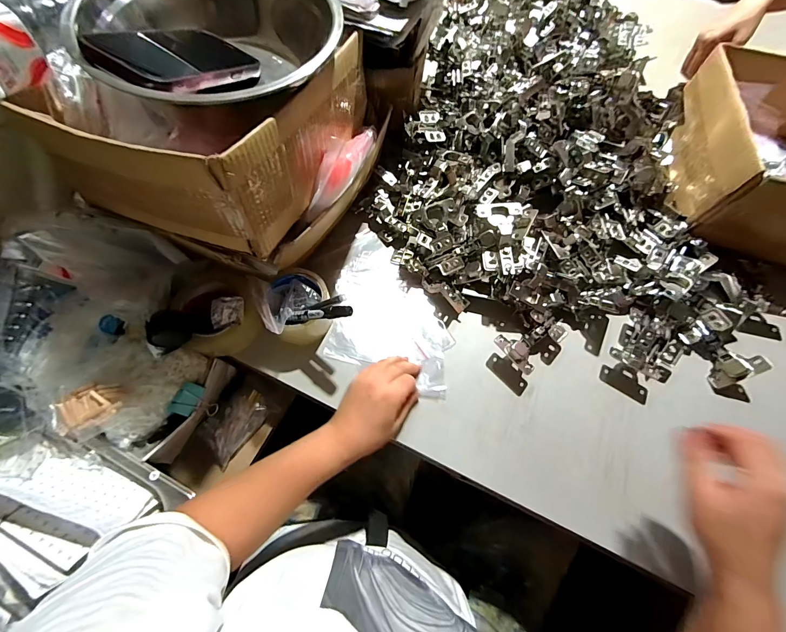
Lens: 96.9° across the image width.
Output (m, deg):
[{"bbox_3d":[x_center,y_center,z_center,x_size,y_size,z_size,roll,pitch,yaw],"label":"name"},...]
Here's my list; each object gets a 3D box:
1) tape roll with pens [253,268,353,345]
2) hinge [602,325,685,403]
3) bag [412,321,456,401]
[{"bbox_3d":[-0.119,-0.009,0.459,0.092,0.092,0.118,-31,70,-12],"label":"tape roll with pens"},{"bbox_3d":[0.336,0.054,0.462,0.080,0.035,0.108,30,70,12],"label":"hinge"},{"bbox_3d":[0.054,0.057,0.480,0.055,0.004,0.108,3,66,2],"label":"bag"}]

